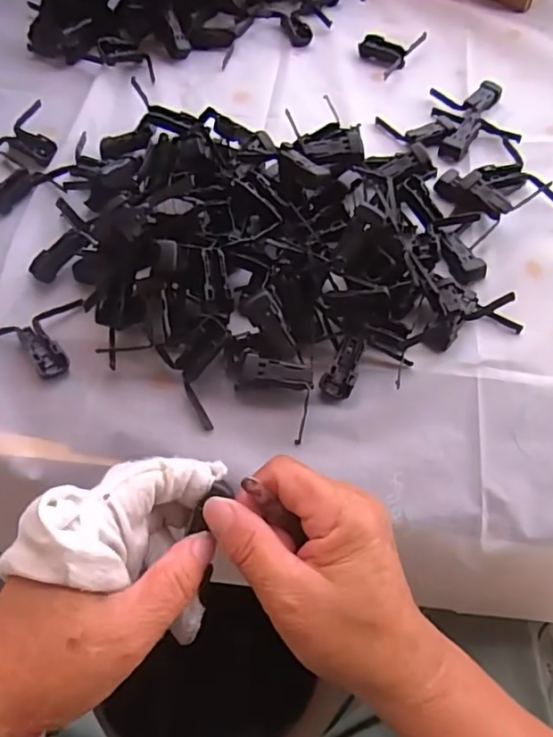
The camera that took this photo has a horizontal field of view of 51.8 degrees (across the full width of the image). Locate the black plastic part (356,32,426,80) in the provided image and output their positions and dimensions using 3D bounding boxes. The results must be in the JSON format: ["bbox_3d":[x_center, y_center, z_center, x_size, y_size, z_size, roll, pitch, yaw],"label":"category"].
[{"bbox_3d":[0.111,-0.320,0.567,0.048,0.012,0.065,34,66,16],"label":"black plastic part"}]

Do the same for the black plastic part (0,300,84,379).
[{"bbox_3d":[-0.166,-0.016,0.390,0.081,0.014,0.049,-27,65,-15],"label":"black plastic part"}]

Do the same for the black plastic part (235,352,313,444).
[{"bbox_3d":[-0.004,0.018,0.369,0.050,0.025,0.043,13,61,6],"label":"black plastic part"}]

